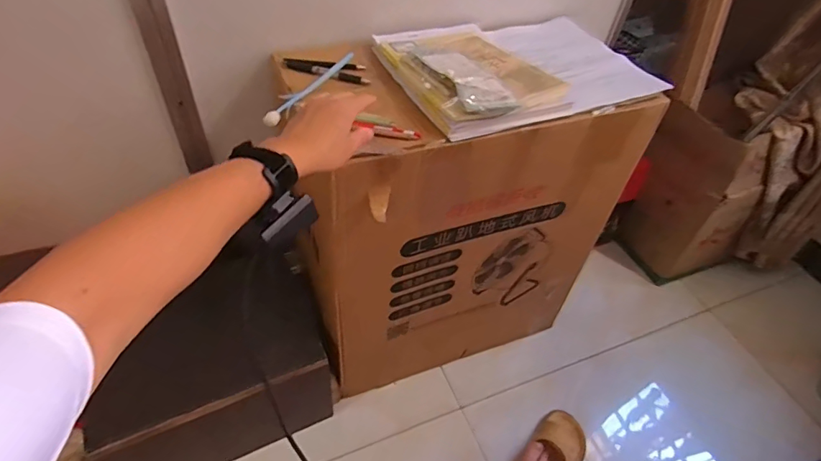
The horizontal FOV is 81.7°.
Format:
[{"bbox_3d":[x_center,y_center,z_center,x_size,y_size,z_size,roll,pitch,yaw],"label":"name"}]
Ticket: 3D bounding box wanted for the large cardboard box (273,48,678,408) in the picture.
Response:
[{"bbox_3d":[0.074,-0.025,0.995,0.598,0.679,0.303,-16,51,-19],"label":"large cardboard box"}]

